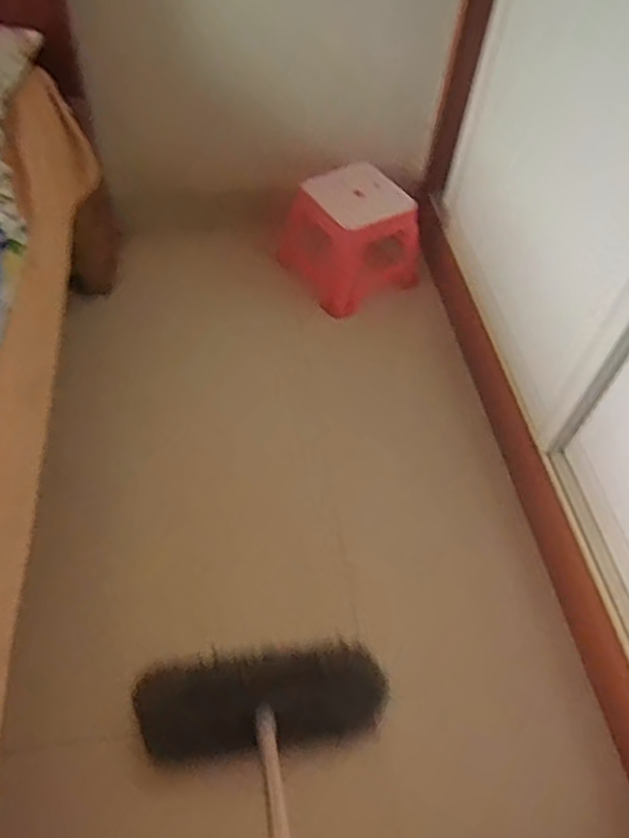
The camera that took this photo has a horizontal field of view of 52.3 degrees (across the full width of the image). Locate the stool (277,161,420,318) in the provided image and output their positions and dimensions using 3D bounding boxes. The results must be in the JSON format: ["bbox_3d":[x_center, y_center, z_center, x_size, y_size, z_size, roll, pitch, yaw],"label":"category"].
[{"bbox_3d":[0.100,-0.522,1.750,0.243,0.310,0.334,-28,60,-23],"label":"stool"}]

